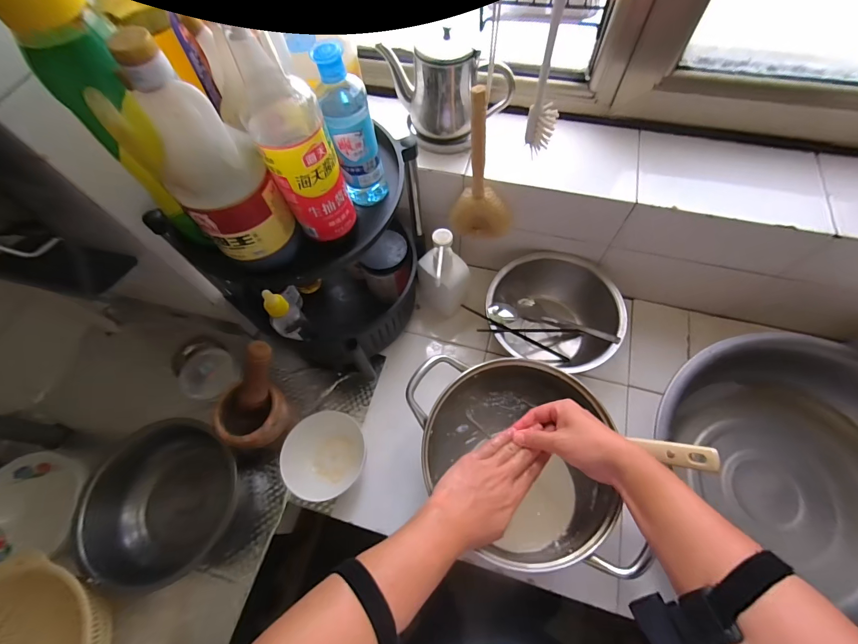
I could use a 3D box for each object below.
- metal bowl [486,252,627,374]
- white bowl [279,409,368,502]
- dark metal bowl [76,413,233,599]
[{"bbox_3d":[0.212,-0.014,0.645,0.214,0.100,0.189,11,65,8],"label":"metal bowl"},{"bbox_3d":[-0.163,0.202,0.573,0.117,0.069,0.120,-1,64,2],"label":"white bowl"},{"bbox_3d":[-0.389,0.268,0.557,0.198,0.108,0.209,-1,64,2],"label":"dark metal bowl"}]

